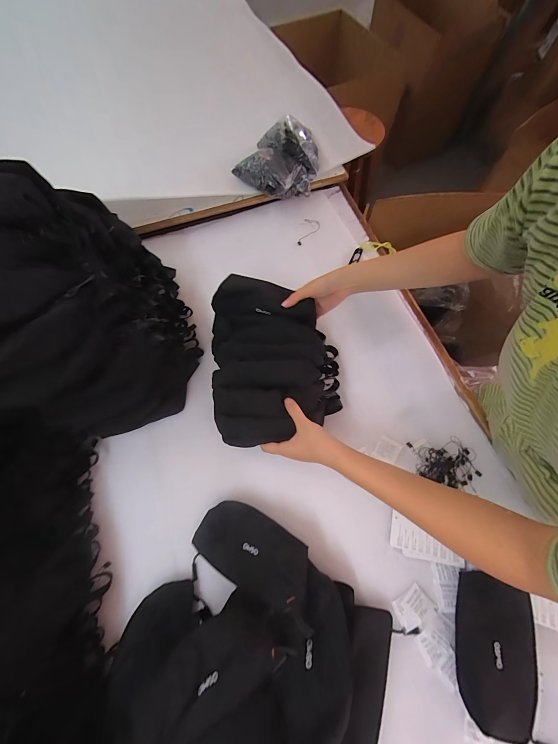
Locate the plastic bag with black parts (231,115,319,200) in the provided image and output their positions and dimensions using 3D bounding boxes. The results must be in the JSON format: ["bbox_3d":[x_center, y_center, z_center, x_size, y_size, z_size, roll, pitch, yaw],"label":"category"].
[{"bbox_3d":[-0.009,-0.498,0.687,0.189,0.105,0.131,16,69,8],"label":"plastic bag with black parts"}]

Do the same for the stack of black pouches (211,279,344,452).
[{"bbox_3d":[-0.003,-0.023,0.506,0.216,0.081,0.271,-1,68,-2],"label":"stack of black pouches"}]

